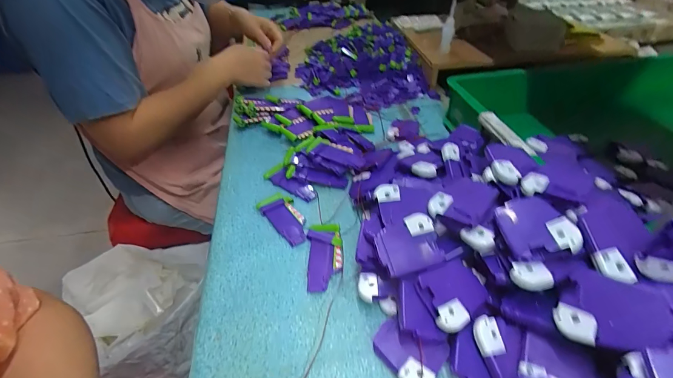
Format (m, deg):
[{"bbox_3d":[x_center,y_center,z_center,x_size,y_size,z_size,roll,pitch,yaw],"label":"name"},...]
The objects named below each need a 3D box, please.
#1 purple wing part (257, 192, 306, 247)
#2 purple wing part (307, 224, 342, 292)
[{"bbox_3d":[-0.063,0.035,0.433,0.043,0.009,0.090,-30,47,-28],"label":"purple wing part"},{"bbox_3d":[-0.013,0.076,0.384,0.039,0.012,0.085,-3,41,-1],"label":"purple wing part"}]

